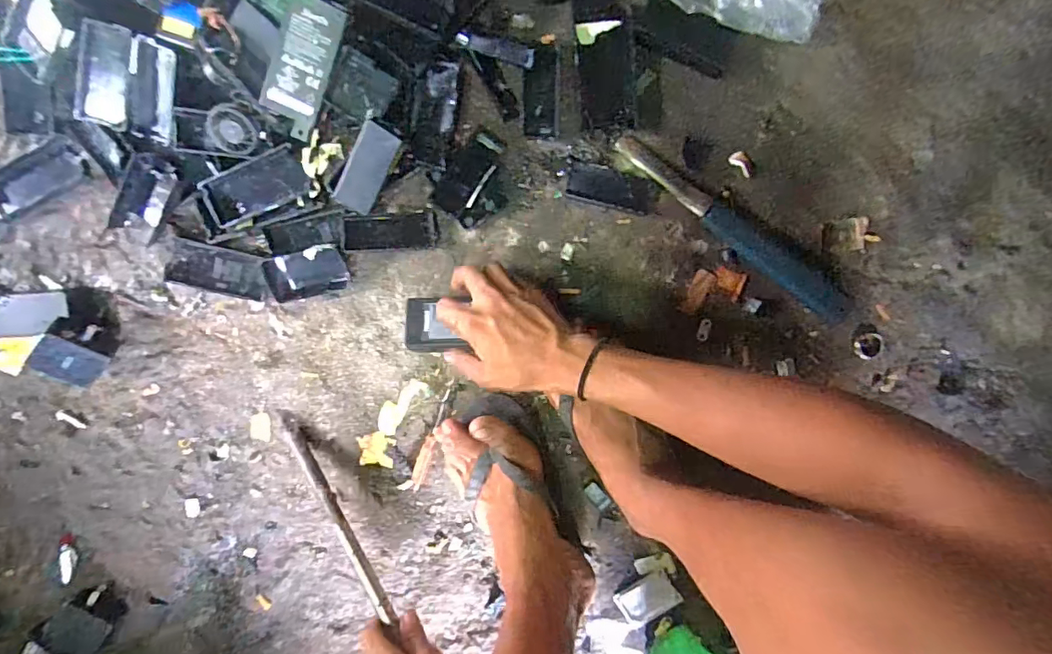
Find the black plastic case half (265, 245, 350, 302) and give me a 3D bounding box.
[{"bbox_3d":[-0.222,-0.056,0.527,0.079,0.020,0.050,-14,125,-1],"label":"black plastic case half"}]

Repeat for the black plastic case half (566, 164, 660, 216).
[{"bbox_3d":[0.089,-0.143,0.535,0.092,0.005,0.036,15,95,-3],"label":"black plastic case half"}]

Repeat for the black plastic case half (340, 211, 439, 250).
[{"bbox_3d":[-0.139,-0.096,0.527,0.095,0.012,0.036,-4,105,-4],"label":"black plastic case half"}]

